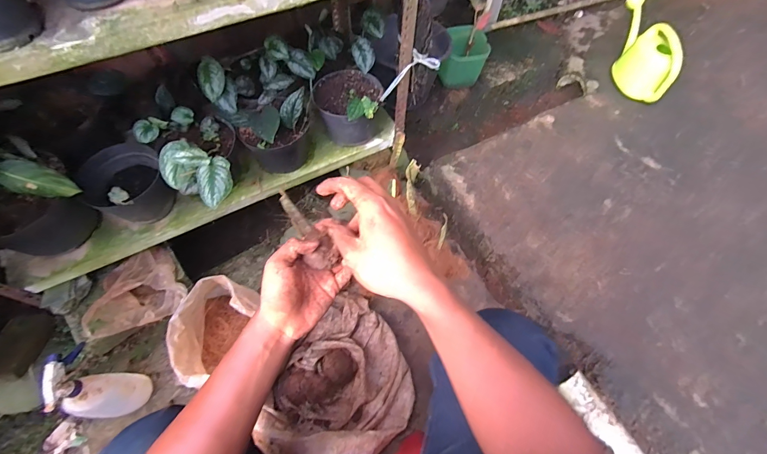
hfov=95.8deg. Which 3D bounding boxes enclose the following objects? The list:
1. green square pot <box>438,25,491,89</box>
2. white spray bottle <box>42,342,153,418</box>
[{"bbox_3d":[0.313,-0.650,1.320,0.159,0.155,0.197,15,64,7],"label":"green square pot"},{"bbox_3d":[-0.565,0.316,0.695,0.058,0.234,0.122,11,64,5],"label":"white spray bottle"}]

